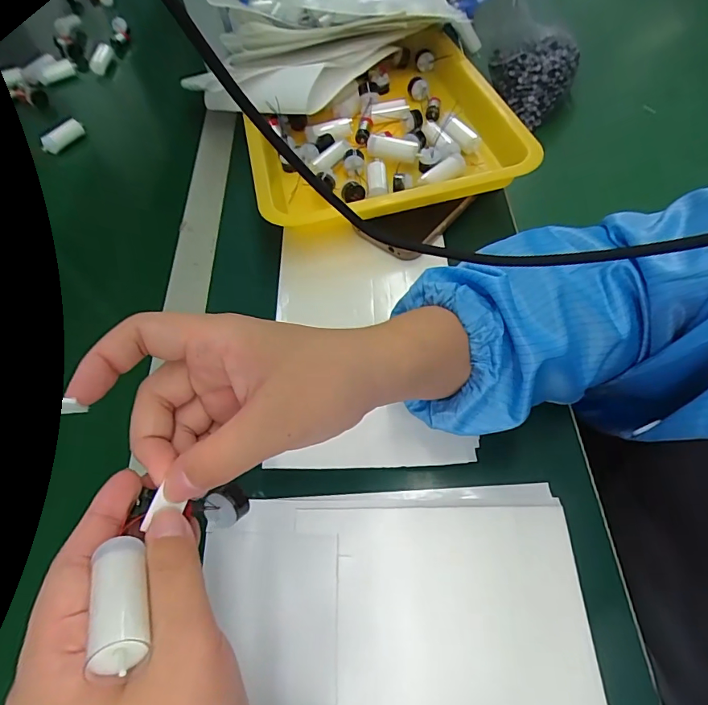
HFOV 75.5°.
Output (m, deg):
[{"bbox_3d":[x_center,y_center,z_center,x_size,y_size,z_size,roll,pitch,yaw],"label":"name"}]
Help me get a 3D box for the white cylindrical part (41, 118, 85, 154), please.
[{"bbox_3d":[-0.367,-0.272,0.573,0.054,0.023,0.022,-39,63,-18],"label":"white cylindrical part"}]

